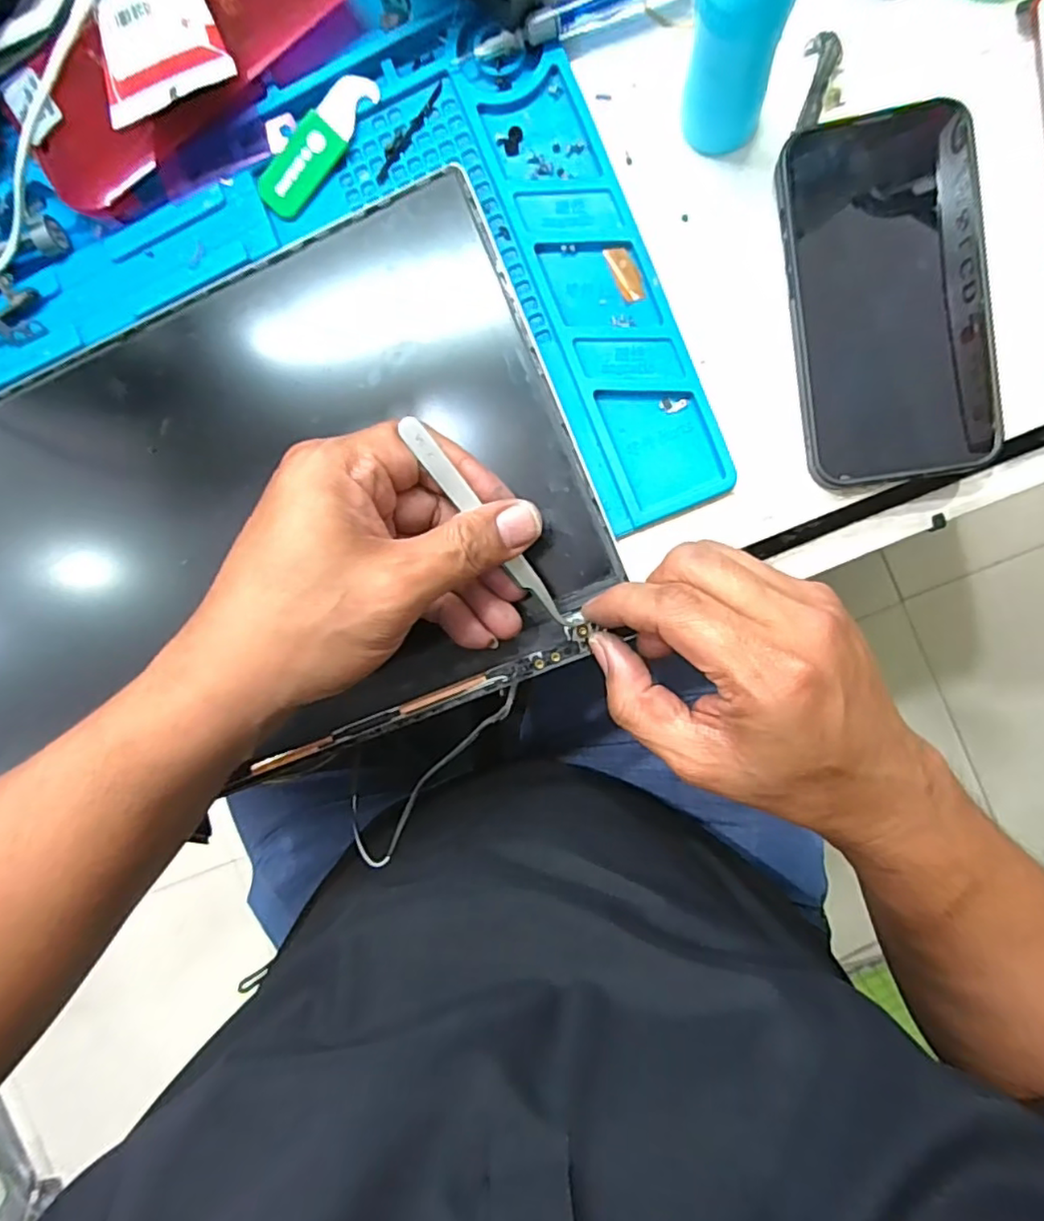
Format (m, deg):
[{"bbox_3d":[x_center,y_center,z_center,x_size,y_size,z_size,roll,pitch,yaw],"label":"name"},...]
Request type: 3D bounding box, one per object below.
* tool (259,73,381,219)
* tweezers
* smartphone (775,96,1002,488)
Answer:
[{"bbox_3d":[-0.095,-0.217,0.288,0.023,0.005,0.069,40,96,4],"label":"tool"},{"bbox_3d":[-0.013,-0.034,0.257,0.009,0.005,0.107,-37,103,8],"label":"tweezers"},{"bbox_3d":[0.153,-0.129,0.257,0.075,0.014,0.145,-8,91,7],"label":"smartphone"}]

